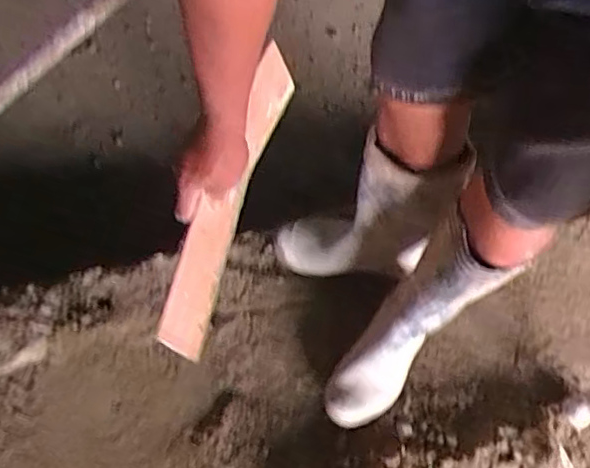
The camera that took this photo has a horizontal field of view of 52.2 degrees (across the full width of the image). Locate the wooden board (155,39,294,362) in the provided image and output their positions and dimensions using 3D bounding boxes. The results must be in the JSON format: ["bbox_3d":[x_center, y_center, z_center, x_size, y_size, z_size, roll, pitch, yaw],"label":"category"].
[{"bbox_3d":[-0.079,-0.052,0.748,0.020,0.105,0.410,6,65,22],"label":"wooden board"}]

